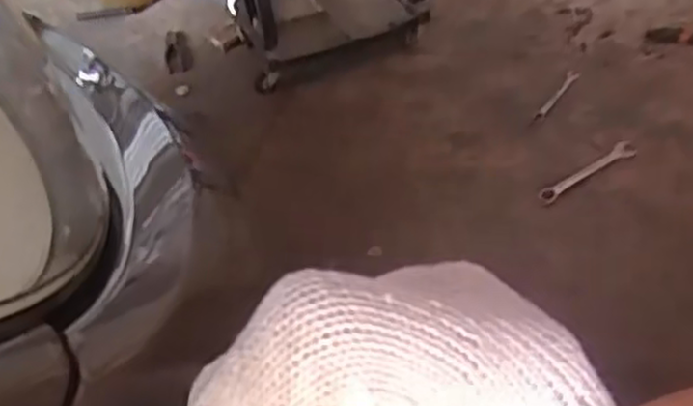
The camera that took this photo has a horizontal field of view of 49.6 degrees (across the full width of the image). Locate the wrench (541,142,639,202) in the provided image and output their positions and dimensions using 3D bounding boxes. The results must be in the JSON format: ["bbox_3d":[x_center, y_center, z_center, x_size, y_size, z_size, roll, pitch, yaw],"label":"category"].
[{"bbox_3d":[0.346,-0.045,1.072,0.183,0.014,0.028,-30,43,-23],"label":"wrench"}]

